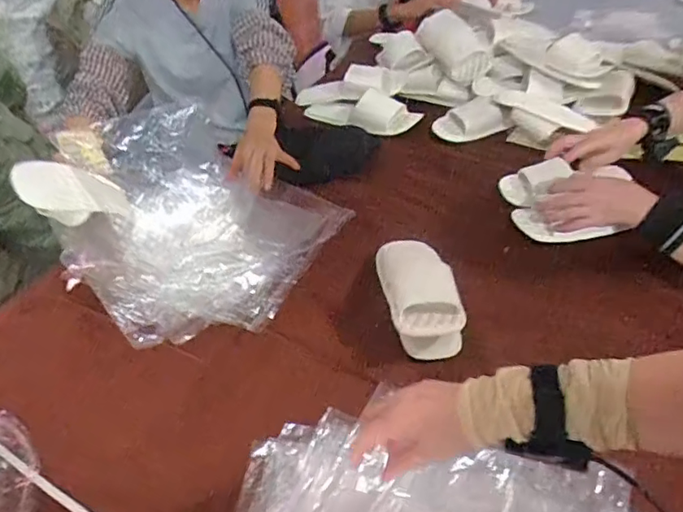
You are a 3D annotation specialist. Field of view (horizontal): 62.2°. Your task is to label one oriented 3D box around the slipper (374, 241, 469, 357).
[{"bbox_3d":[0.112,0.047,0.828,0.100,0.078,0.221,-7,39,-4],"label":"slipper"}]

